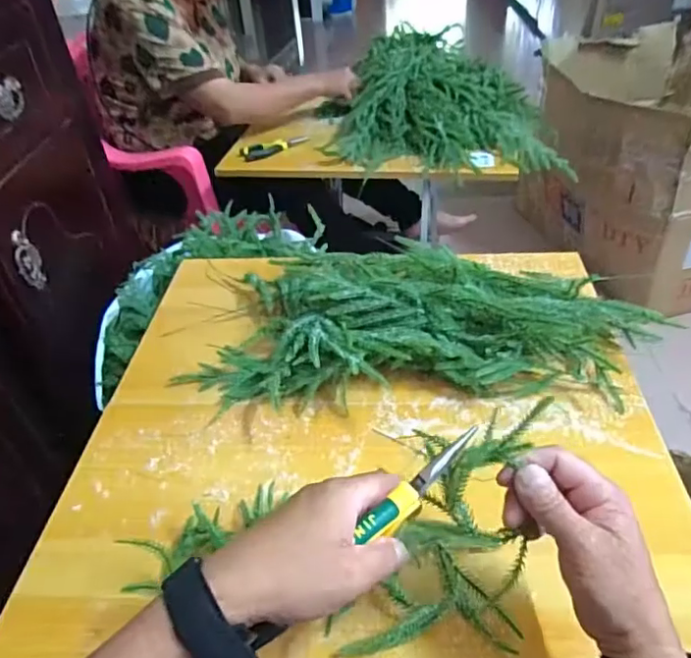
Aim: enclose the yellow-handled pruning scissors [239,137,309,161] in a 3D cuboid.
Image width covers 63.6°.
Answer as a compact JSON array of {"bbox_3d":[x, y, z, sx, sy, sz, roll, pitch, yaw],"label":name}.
[{"bbox_3d":[-0.146,-0.386,1.177,0.160,0.016,0.045,-26,45,-22],"label":"yellow-handled pruning scissors"}]

